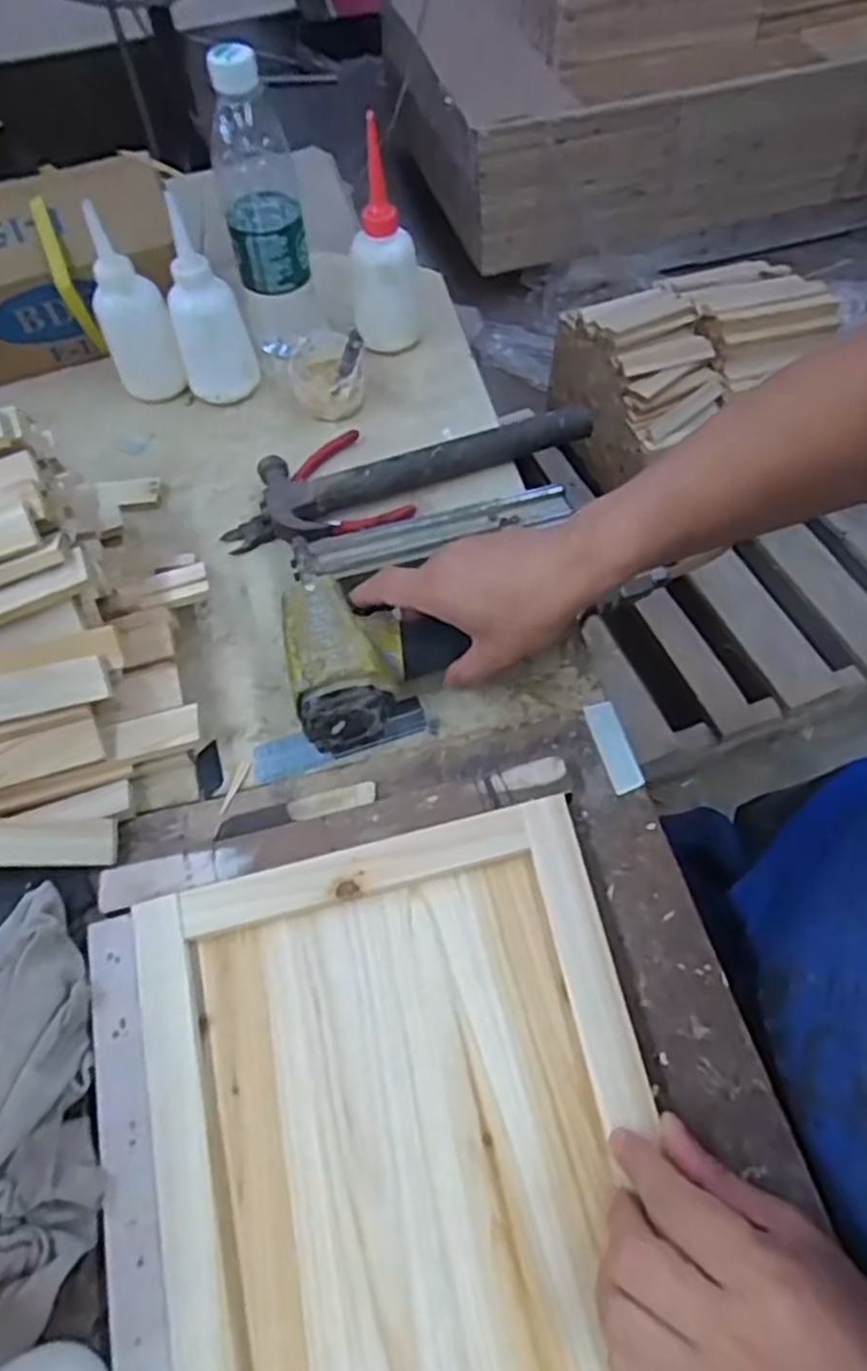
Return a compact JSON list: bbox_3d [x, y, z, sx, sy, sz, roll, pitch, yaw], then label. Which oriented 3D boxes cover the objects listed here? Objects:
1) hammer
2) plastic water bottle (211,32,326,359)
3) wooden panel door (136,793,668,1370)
[{"bbox_3d":[-0.007,-0.188,0.630,0.262,0.035,0.079,-21,60,-9],"label":"hammer"},{"bbox_3d":[-0.145,-0.395,0.648,0.068,0.228,0.068,-13,56,-3],"label":"plastic water bottle"},{"bbox_3d":[0.005,0.274,0.339,0.239,0.020,0.431,-13,59,-4],"label":"wooden panel door"}]

